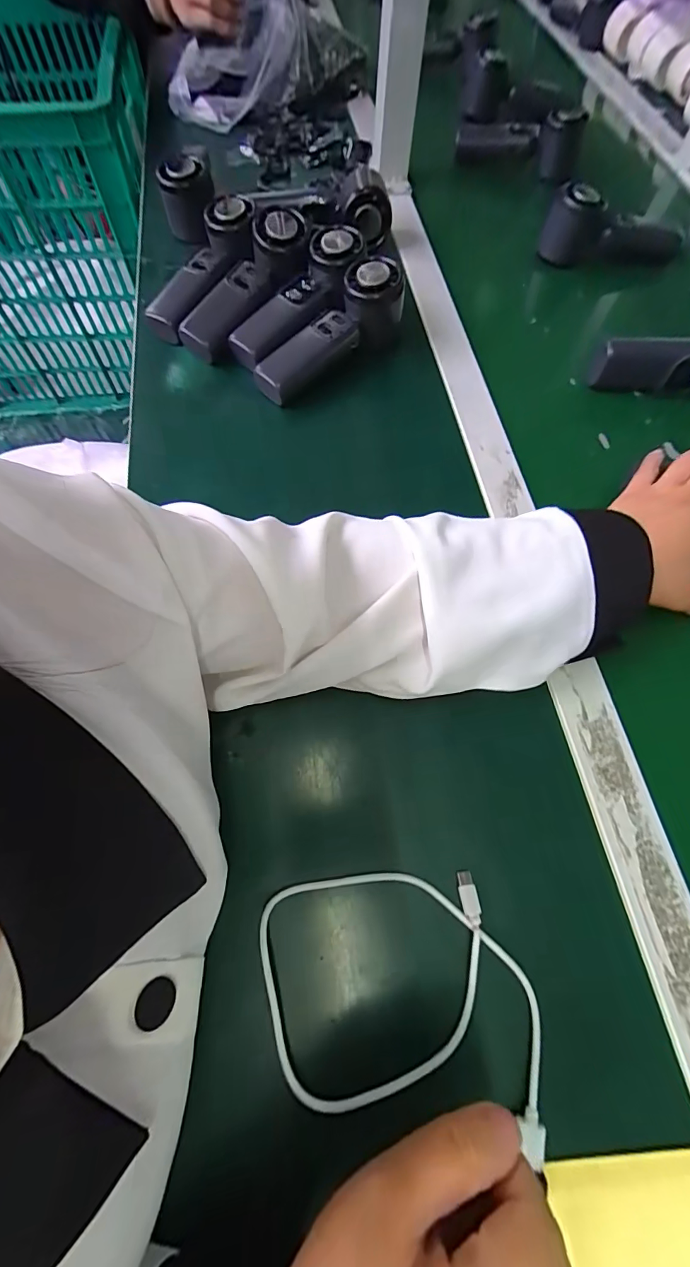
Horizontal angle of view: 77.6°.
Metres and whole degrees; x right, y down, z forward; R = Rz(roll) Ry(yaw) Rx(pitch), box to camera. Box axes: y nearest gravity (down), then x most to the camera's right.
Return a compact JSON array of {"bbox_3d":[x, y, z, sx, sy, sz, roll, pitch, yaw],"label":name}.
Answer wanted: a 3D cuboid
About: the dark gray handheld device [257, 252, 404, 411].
[{"bbox_3d":[-0.017,-0.279,0.405,0.162,0.043,0.055,-40,72,0],"label":"dark gray handheld device"}]

